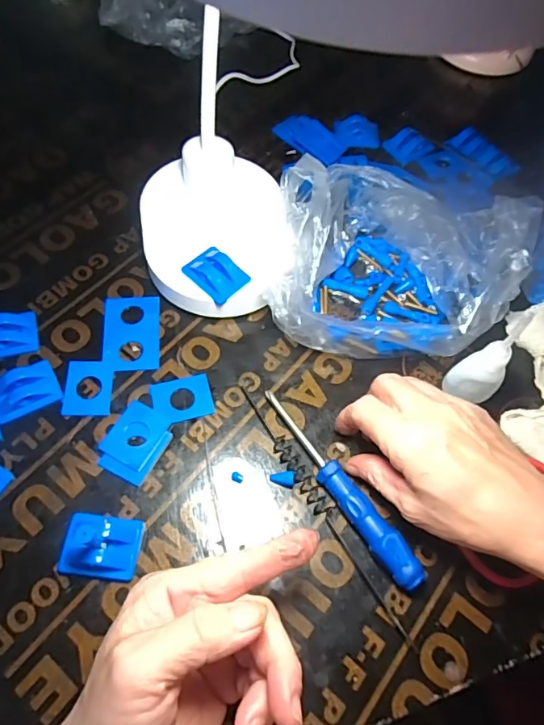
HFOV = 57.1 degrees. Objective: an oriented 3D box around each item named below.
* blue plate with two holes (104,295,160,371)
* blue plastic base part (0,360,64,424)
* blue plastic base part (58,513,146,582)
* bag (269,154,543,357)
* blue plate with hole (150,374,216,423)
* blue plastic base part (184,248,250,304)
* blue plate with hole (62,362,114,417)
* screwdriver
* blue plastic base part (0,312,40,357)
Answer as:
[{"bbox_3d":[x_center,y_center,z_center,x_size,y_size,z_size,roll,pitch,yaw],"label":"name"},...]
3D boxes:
[{"bbox_3d":[-0.106,-0.023,0.377,0.041,0.004,0.064,-5,62,-6],"label":"blue plate with two holes"},{"bbox_3d":[-0.172,0.018,0.346,0.043,0.009,0.035,-27,66,-17],"label":"blue plastic base part"},{"bbox_3d":[-0.102,0.110,0.300,0.044,0.012,0.035,7,61,1],"label":"blue plastic base part"},{"bbox_3d":[0.098,-0.085,0.380,0.175,0.084,0.155,8,61,1],"label":"bag"},{"bbox_3d":[-0.064,0.025,0.355,0.041,0.004,0.033,-13,63,-10],"label":"blue plate with hole"},{"bbox_3d":[-0.042,-0.067,0.375,0.032,0.010,0.041,-40,71,-22],"label":"blue plastic base part"},{"bbox_3d":[-0.130,0.017,0.353,0.033,0.004,0.041,-1,62,-4],"label":"blue plate with hole"},{"bbox_3d":[0.042,0.079,0.328,0.017,0.016,0.151,-31,67,-18],"label":"screwdriver"},{"bbox_3d":[-0.193,-0.021,0.361,0.043,0.010,0.035,-13,63,-10],"label":"blue plastic base part"}]

